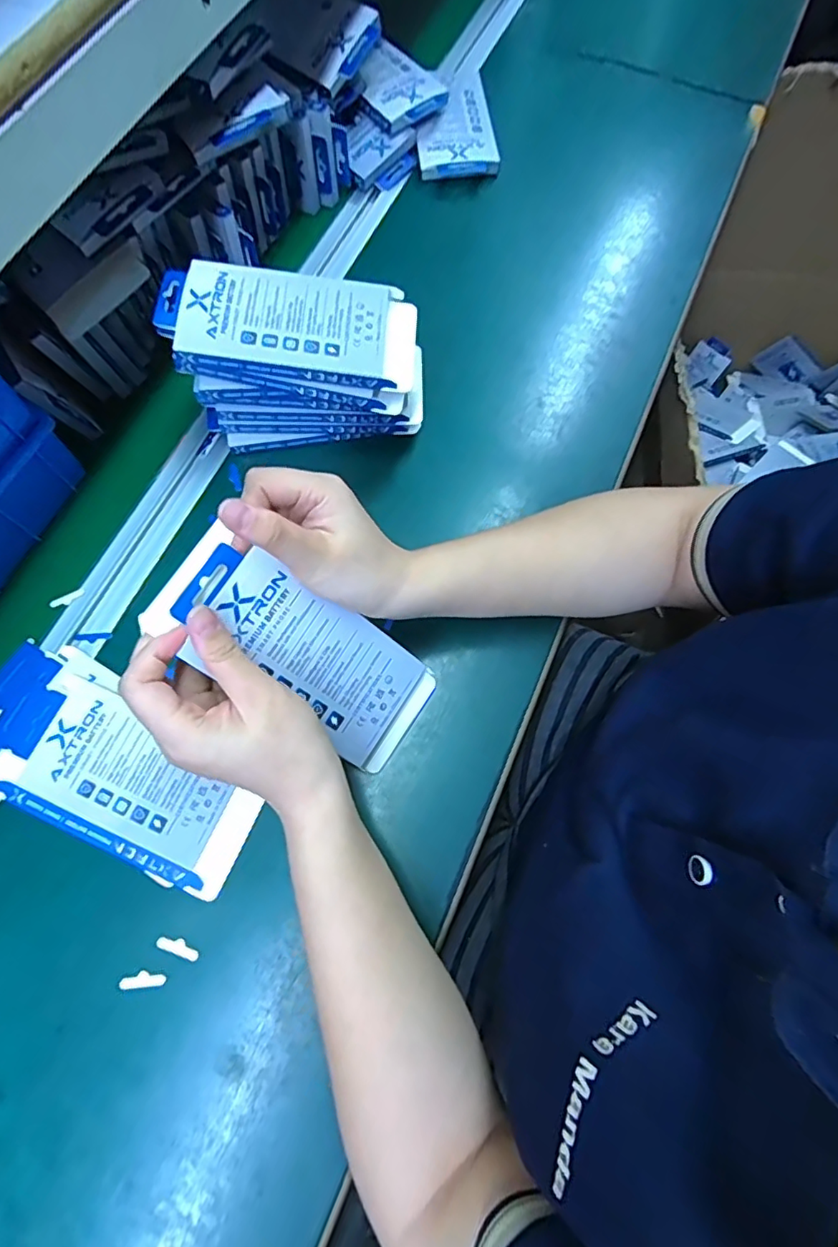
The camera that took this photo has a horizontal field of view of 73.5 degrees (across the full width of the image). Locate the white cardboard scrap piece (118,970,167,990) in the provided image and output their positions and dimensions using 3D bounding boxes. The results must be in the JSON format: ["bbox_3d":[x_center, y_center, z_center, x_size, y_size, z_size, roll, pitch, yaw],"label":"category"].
[{"bbox_3d":[-0.168,0.216,0.340,0.026,0.004,0.009,-4,72,-2],"label":"white cardboard scrap piece"}]

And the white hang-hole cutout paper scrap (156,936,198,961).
[{"bbox_3d":[-0.148,0.199,0.345,0.027,0.004,0.009,21,73,5],"label":"white hang-hole cutout paper scrap"}]

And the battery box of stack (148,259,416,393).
[{"bbox_3d":[-0.087,-0.202,0.385,0.169,0.019,0.079,4,75,-8],"label":"battery box of stack"}]

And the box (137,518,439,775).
[{"bbox_3d":[-0.065,0.021,0.338,0.177,0.021,0.074,40,72,-27],"label":"box"}]

